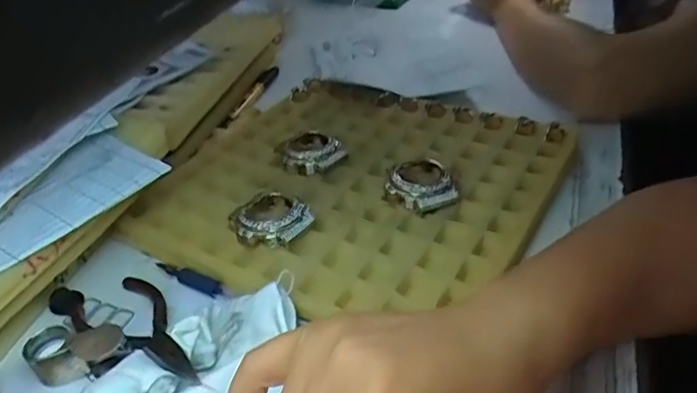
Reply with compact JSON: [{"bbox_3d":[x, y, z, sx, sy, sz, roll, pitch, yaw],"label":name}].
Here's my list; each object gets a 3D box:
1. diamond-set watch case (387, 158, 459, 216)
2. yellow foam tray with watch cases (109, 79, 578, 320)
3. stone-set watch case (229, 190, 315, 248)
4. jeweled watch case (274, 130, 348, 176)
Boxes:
[{"bbox_3d":[0.049,-0.008,0.383,0.045,0.017,0.042,-19,36,-18],"label":"diamond-set watch case"},{"bbox_3d":[-0.001,-0.020,0.409,0.267,0.014,0.243,18,42,24],"label":"yellow foam tray with watch cases"},{"bbox_3d":[-0.054,0.013,0.366,0.044,0.014,0.056,-32,42,-32],"label":"stone-set watch case"},{"bbox_3d":[-0.032,-0.035,0.431,0.049,0.016,0.041,19,42,33],"label":"jeweled watch case"}]

